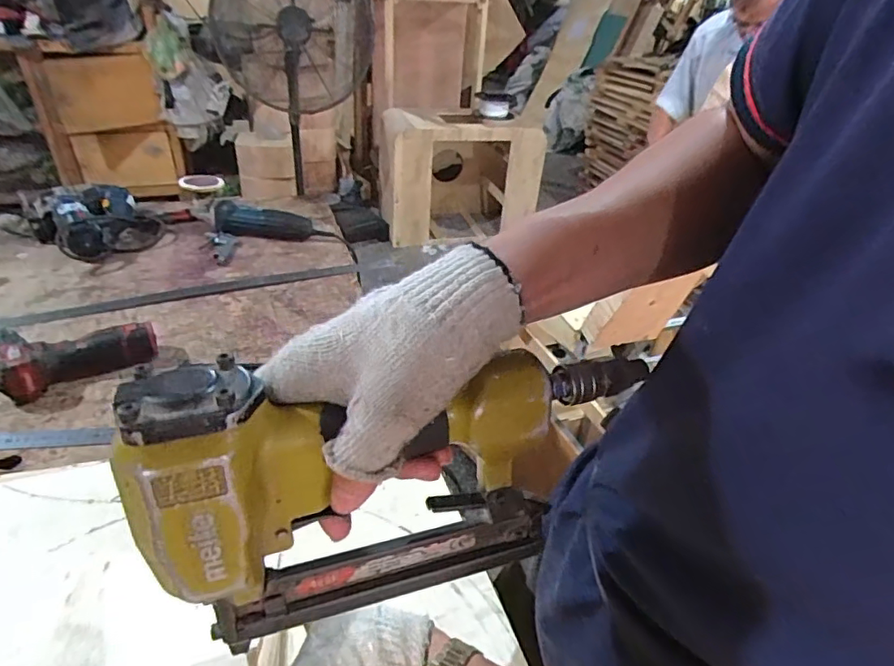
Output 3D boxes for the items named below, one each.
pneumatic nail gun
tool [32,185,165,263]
[{"bbox_3d":[-0.021,0.075,0.304,0.256,0.146,0.055,-9,35,-19],"label":"pneumatic nail gun"},{"bbox_3d":[-0.702,-0.227,1.131,0.187,0.085,0.199,3,33,-2],"label":"tool"}]

